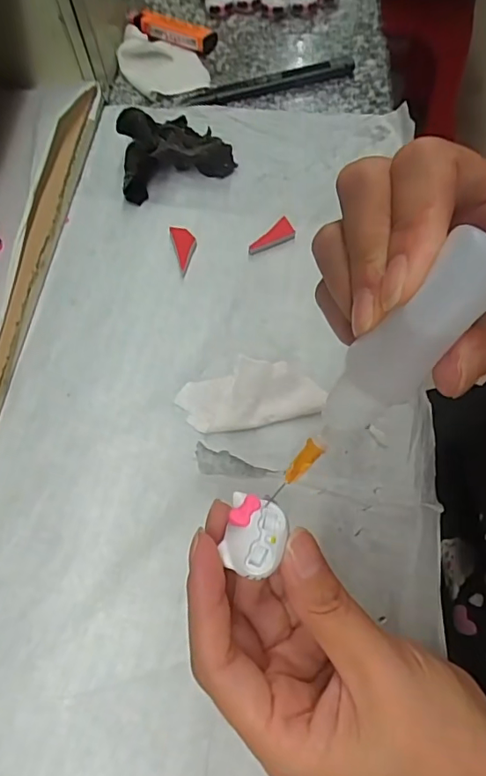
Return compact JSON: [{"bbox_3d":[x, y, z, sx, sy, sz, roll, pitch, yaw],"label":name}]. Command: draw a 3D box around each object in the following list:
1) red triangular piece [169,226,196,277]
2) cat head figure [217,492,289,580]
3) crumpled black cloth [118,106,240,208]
[{"bbox_3d":[-0.038,-0.093,0.343,0.015,0.006,0.037,-16,64,-5],"label":"red triangular piece"},{"bbox_3d":[0.004,0.047,0.168,0.019,0.006,0.024,10,64,8],"label":"cat head figure"},{"bbox_3d":[-0.052,-0.170,0.364,0.078,0.033,0.053,-20,64,-7],"label":"crumpled black cloth"}]

